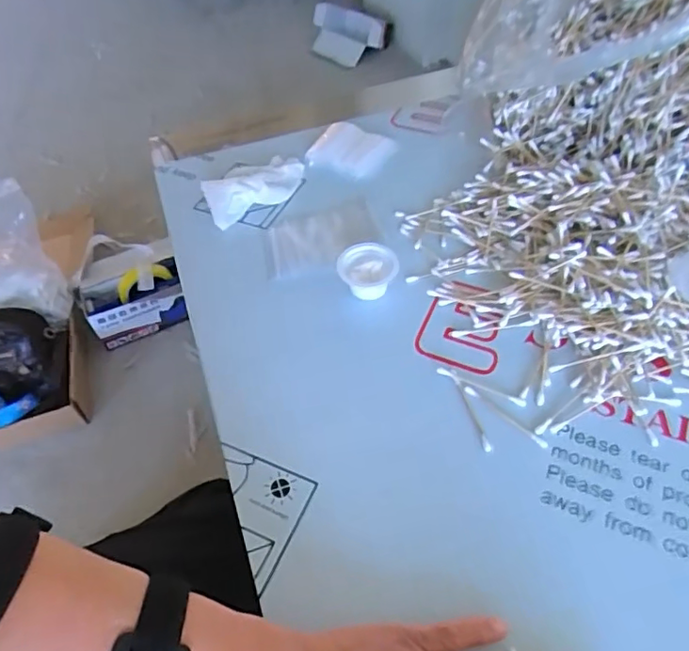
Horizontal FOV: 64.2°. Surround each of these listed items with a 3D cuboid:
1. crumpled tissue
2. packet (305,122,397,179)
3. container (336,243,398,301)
[{"bbox_3d":[-0.097,-0.154,0.590,0.121,0.031,0.062,-31,56,-20],"label":"crumpled tissue"},{"bbox_3d":[0.007,-0.205,0.634,0.081,0.015,0.083,22,55,19],"label":"packet"},{"bbox_3d":[0.021,-0.051,0.502,0.051,0.025,0.050,-2,51,2],"label":"container"}]

